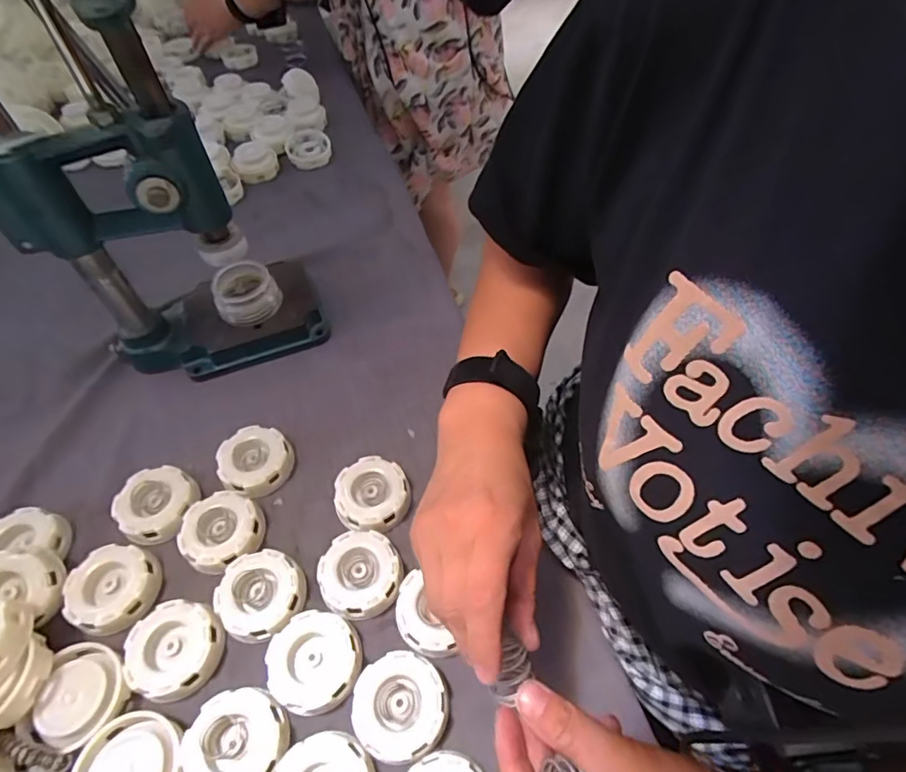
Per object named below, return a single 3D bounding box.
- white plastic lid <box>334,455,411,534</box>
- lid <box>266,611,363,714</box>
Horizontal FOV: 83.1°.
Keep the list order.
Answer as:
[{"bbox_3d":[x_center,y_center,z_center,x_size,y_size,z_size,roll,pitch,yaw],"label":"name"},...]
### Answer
[{"bbox_3d":[-0.068,0.092,0.429,0.060,0.023,0.059,1,52,-1],"label":"white plastic lid"},{"bbox_3d":[-0.096,0.193,0.356,0.062,0.019,0.058,1,52,-1],"label":"lid"}]

